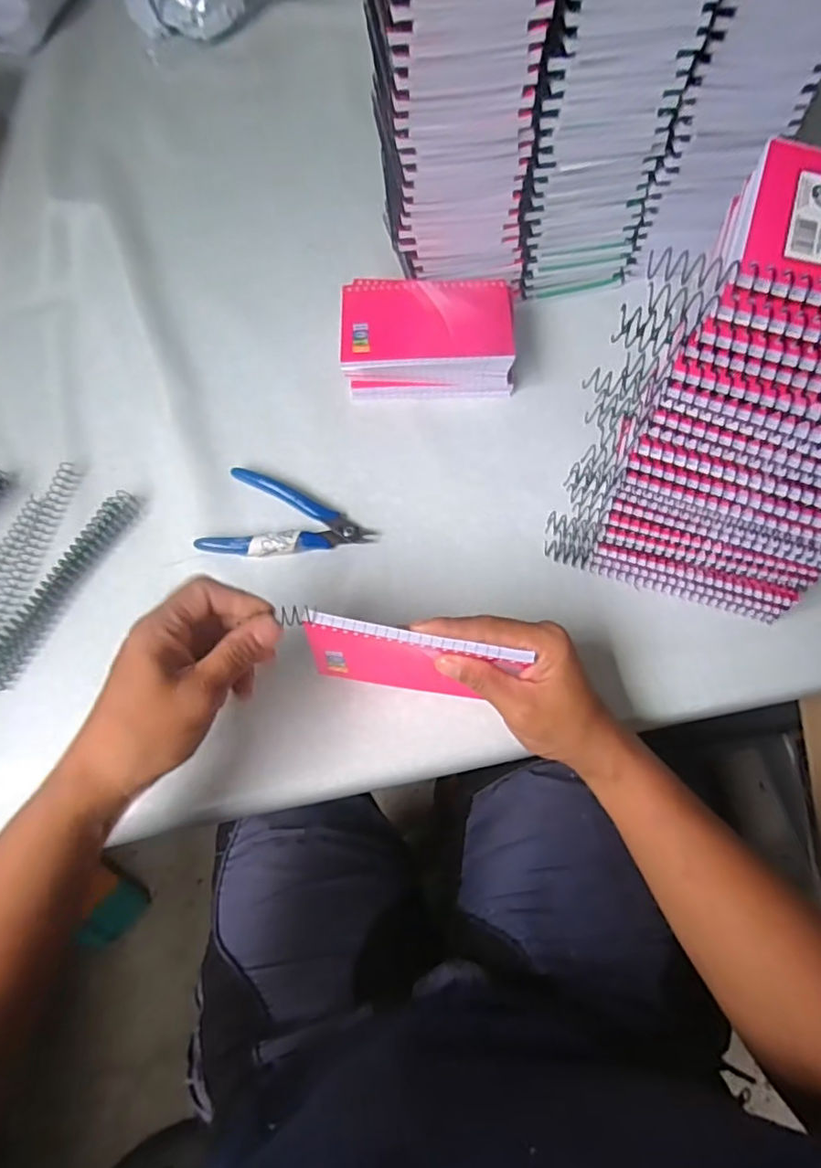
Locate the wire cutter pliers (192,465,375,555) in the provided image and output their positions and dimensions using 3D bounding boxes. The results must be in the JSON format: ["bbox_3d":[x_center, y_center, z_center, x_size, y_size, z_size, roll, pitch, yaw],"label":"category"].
[{"bbox_3d":[-0.090,-0.041,0.445,0.119,0.013,0.072,20,70,8],"label":"wire cutter pliers"}]

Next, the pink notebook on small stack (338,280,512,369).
[{"bbox_3d":[0.012,-0.203,0.469,0.129,0.014,0.077,-2,72,-1],"label":"pink notebook on small stack"}]

